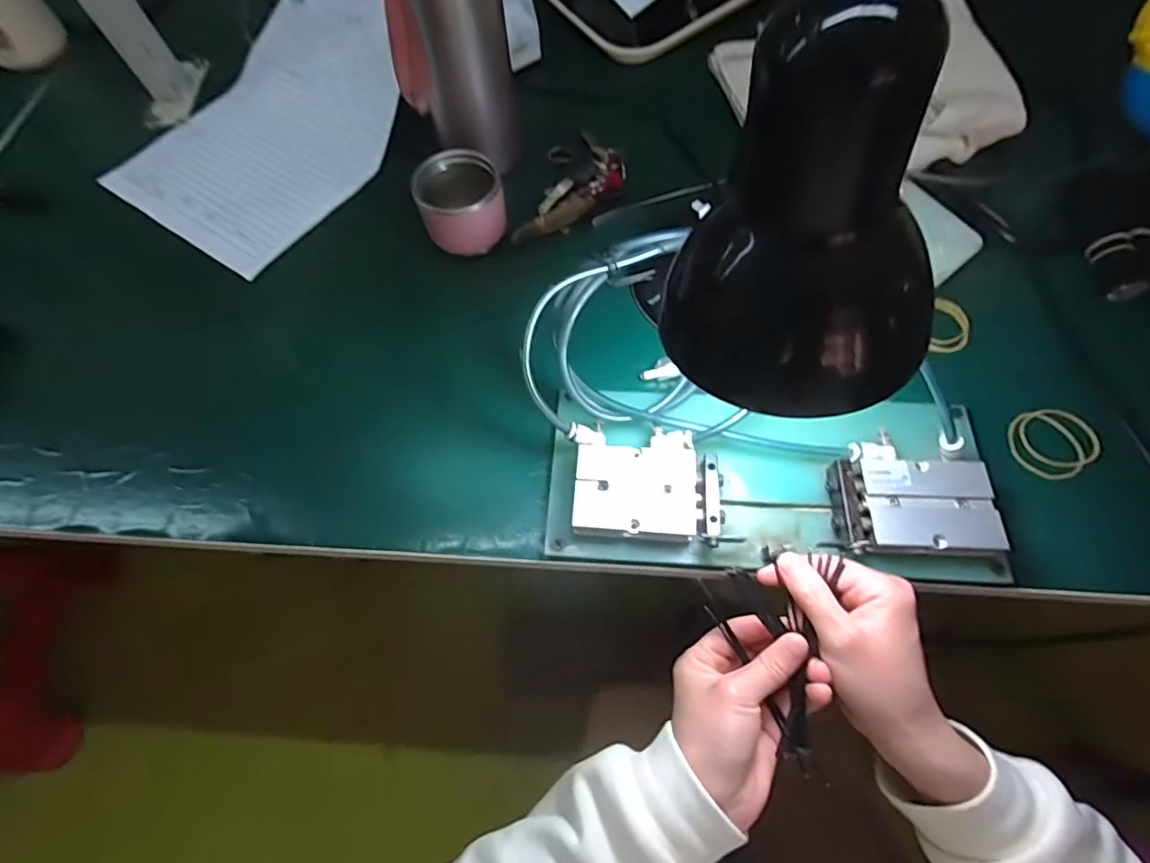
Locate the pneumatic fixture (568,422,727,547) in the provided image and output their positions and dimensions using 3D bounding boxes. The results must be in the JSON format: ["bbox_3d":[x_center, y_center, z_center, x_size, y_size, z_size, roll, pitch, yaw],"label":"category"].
[{"bbox_3d":[0.045,0.035,0.352,0.091,0.026,0.069,3,66,4],"label":"pneumatic fixture"}]

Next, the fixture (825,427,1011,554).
[{"bbox_3d":[0.203,0.039,0.338,0.088,0.032,0.071,-1,66,2],"label":"fixture"}]

